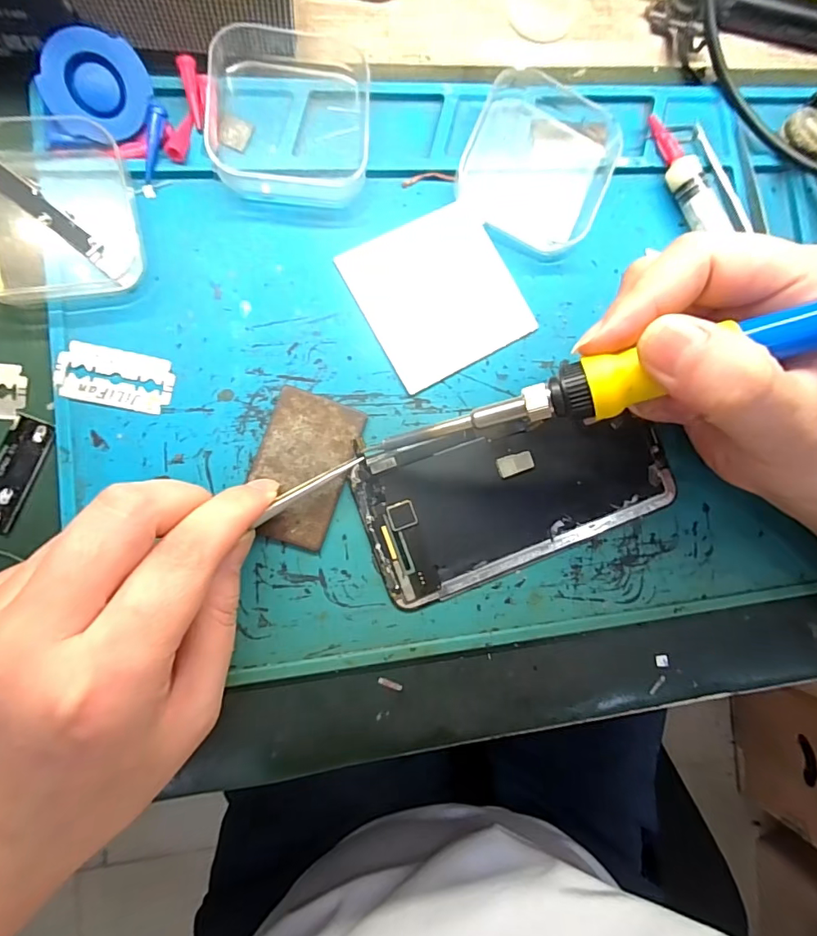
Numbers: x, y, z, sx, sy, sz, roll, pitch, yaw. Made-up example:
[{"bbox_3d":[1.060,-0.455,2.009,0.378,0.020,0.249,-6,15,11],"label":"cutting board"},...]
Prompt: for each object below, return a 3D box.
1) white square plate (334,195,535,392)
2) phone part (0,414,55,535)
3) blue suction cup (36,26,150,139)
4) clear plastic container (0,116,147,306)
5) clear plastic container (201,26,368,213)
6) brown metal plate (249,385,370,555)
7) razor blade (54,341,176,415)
[{"bbox_3d":[0.014,-0.077,0.213,0.067,0.004,0.067,-30,91,-8],"label":"white square plate"},{"bbox_3d":[-0.152,0.002,0.184,0.015,0.004,0.045,21,84,-6],"label":"phone part"},{"bbox_3d":[-0.119,-0.147,0.183,0.036,0.007,0.031,4,119,-20],"label":"blue suction cup"},{"bbox_3d":[-0.142,-0.100,0.187,0.065,0.013,0.069,-11,89,-8],"label":"clear plastic container"},{"bbox_3d":[-0.049,-0.148,0.200,0.064,0.016,0.069,0,87,-8],"label":"clear plastic container"},{"bbox_3d":[-0.044,0.000,0.198,0.037,0.004,0.061,20,85,-6],"label":"brown metal plate"},{"bbox_3d":[-0.116,-0.036,0.190,0.042,0.004,0.023,10,86,-7],"label":"razor blade"}]

